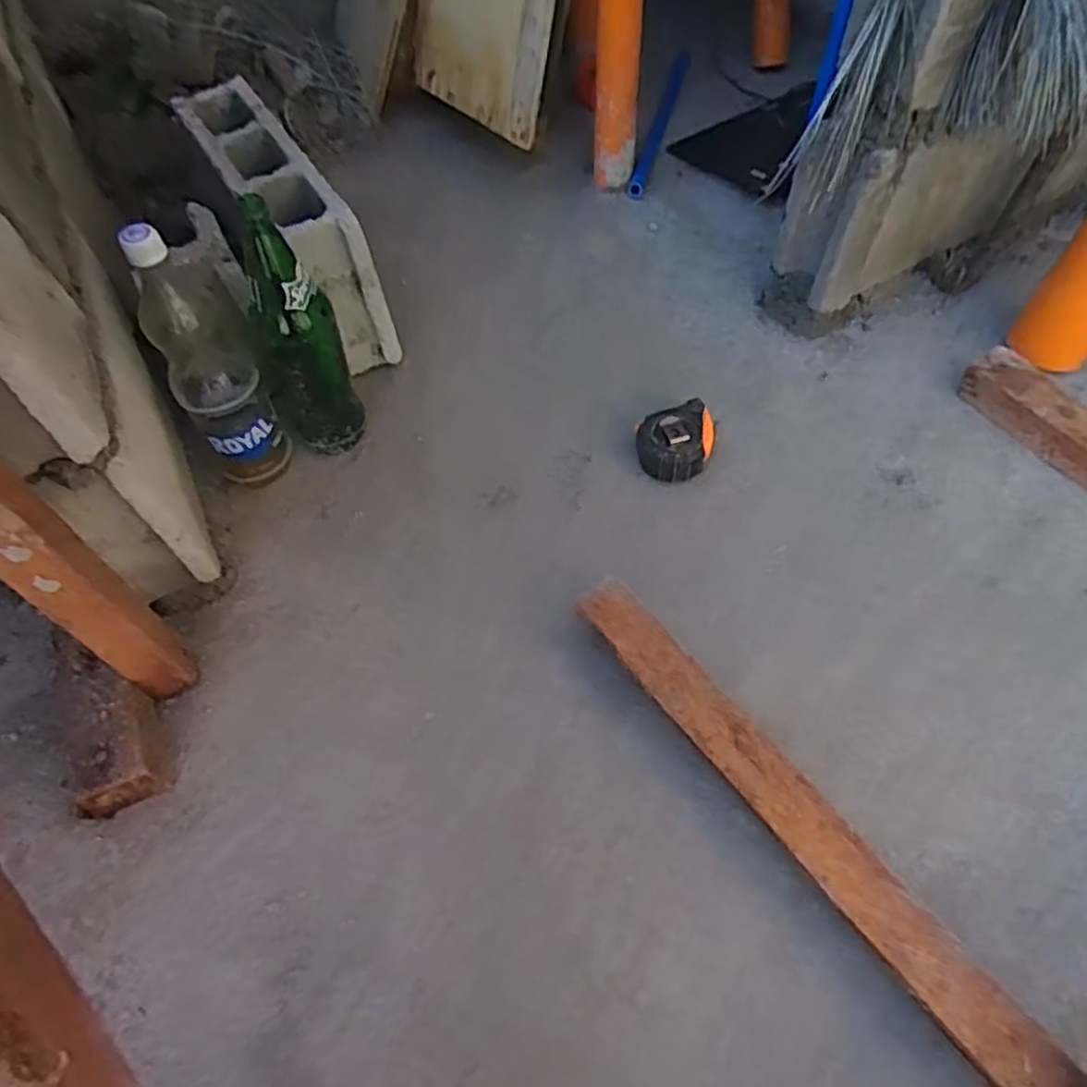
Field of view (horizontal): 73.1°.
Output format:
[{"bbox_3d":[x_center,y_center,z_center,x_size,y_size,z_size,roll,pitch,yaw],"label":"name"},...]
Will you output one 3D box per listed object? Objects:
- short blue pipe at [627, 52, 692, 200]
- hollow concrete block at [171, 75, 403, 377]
[{"bbox_3d":[0.194,-0.701,1.199,0.027,0.020,0.445,12,58,11],"label":"short blue pipe"},{"bbox_3d":[-0.330,-0.403,0.939,0.097,0.204,0.416,-28,60,-15],"label":"hollow concrete block"}]

